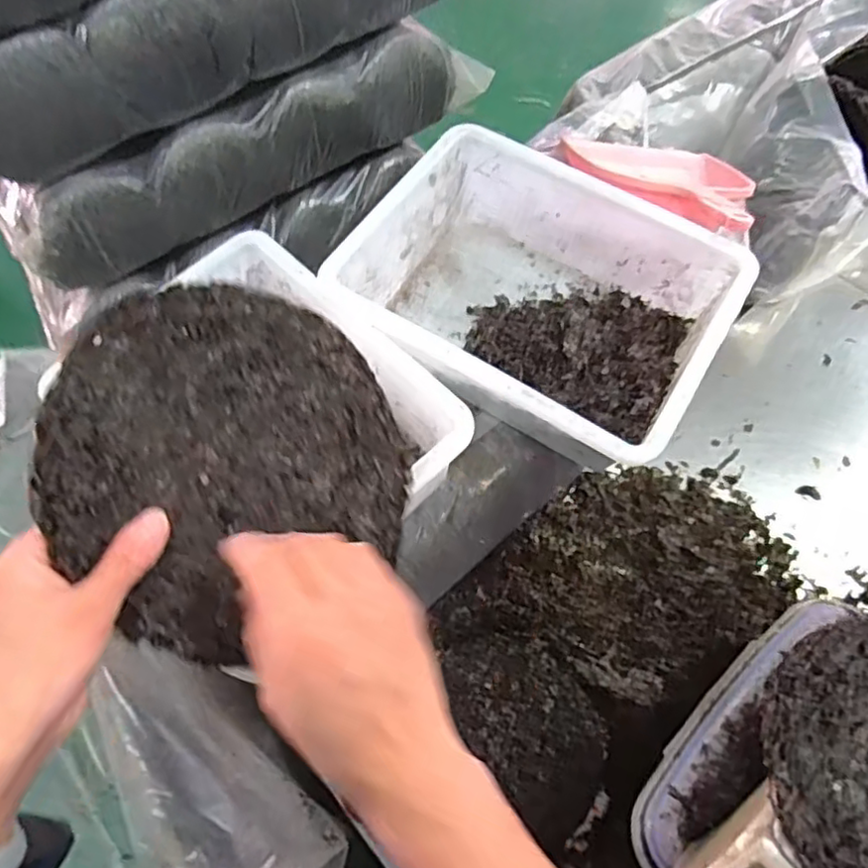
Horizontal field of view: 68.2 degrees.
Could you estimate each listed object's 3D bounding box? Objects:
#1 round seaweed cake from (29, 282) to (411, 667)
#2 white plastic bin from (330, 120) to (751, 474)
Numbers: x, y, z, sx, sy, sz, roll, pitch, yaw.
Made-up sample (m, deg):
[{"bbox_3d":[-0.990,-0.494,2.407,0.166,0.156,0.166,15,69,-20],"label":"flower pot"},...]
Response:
[{"bbox_3d":[-0.114,0.013,0.378,0.200,0.012,0.195,3,85,-33],"label":"round seaweed cake"},{"bbox_3d":[0.110,-0.139,0.671,0.361,0.119,0.283,29,67,18],"label":"white plastic bin"}]

